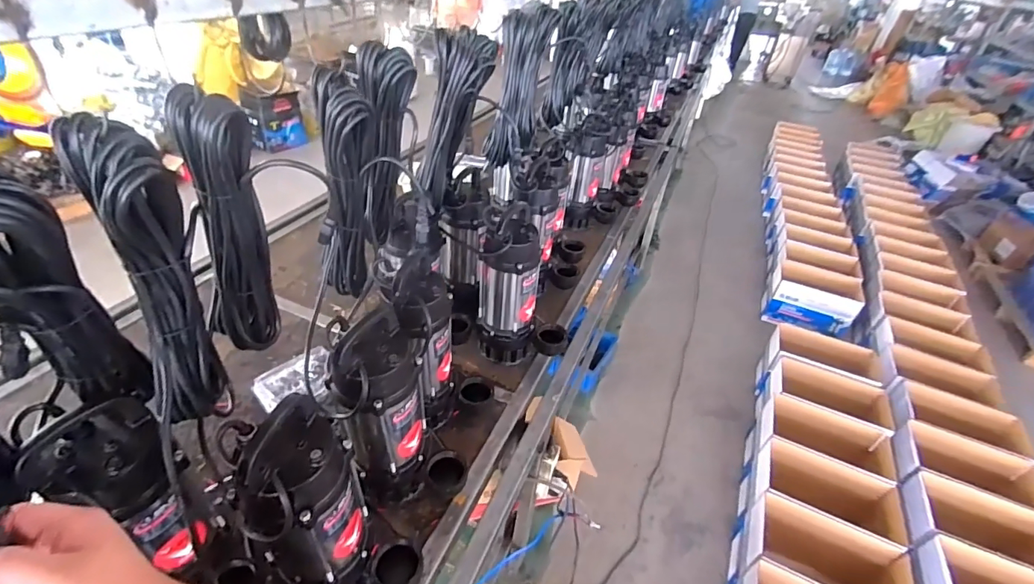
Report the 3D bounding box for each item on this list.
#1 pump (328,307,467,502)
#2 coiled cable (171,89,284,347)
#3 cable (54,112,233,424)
[{"bbox_3d":[-0.179,0.218,0.724,0.174,0.371,0.126,26,43,24],"label":"pump"},{"bbox_3d":[-0.352,-0.063,0.560,0.087,0.332,0.073,14,39,10],"label":"coiled cable"},{"bbox_3d":[-0.374,0.004,0.487,0.080,0.339,0.083,-6,40,-15],"label":"cable"}]

